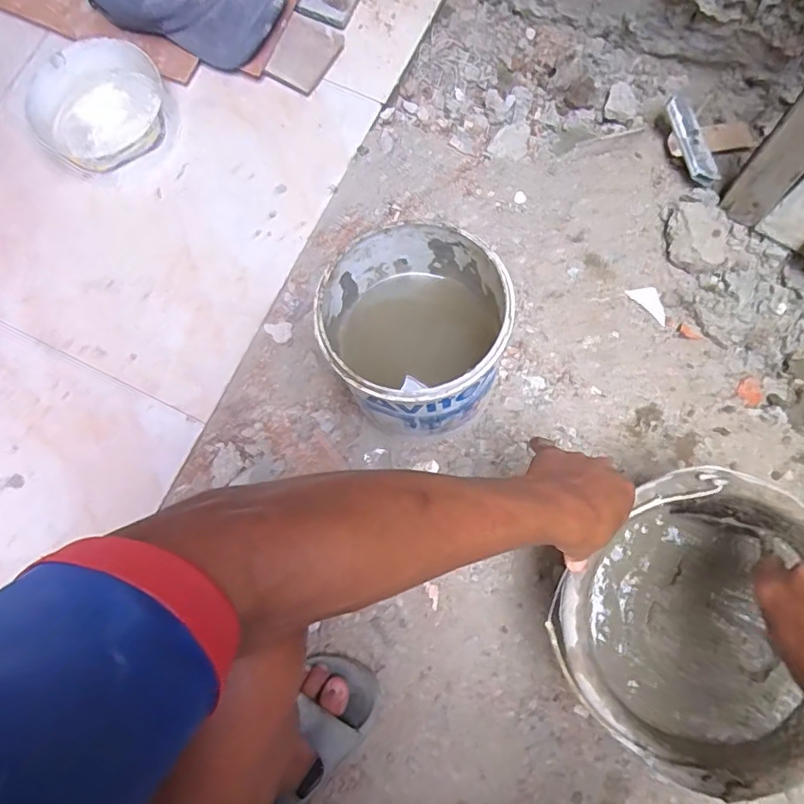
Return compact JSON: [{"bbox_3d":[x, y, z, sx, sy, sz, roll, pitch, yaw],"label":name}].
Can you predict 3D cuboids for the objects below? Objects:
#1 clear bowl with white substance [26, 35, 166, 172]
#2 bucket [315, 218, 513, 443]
[{"bbox_3d":[-0.392,-0.383,0.707,0.166,0.057,0.158,0,78,1],"label":"clear bowl with white substance"},{"bbox_3d":[0.013,-0.064,0.575,0.173,0.187,0.189,0,78,1],"label":"bucket"}]

